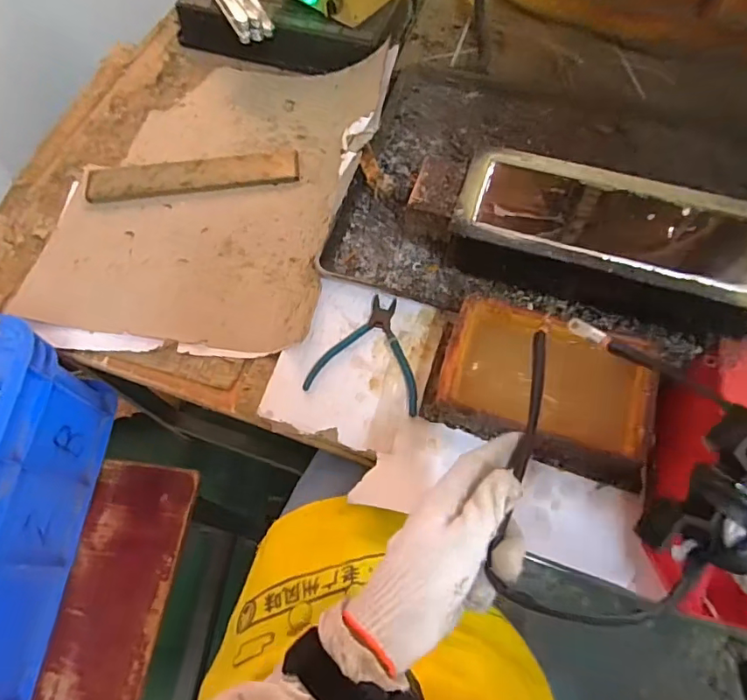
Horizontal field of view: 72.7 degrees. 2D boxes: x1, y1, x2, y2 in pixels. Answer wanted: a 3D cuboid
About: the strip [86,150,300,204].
[{"bbox_3d":[-0.257,-0.249,0.724,0.297,0.020,0.055,-6,65,-1],"label":"strip"}]

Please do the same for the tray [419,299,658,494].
[{"bbox_3d":[0.168,0.039,0.527,0.199,0.070,0.128,18,67,10],"label":"tray"}]

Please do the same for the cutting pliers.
[{"bbox_3d":[0.001,-0.002,0.586,0.128,0.010,0.133,14,66,8],"label":"cutting pliers"}]

